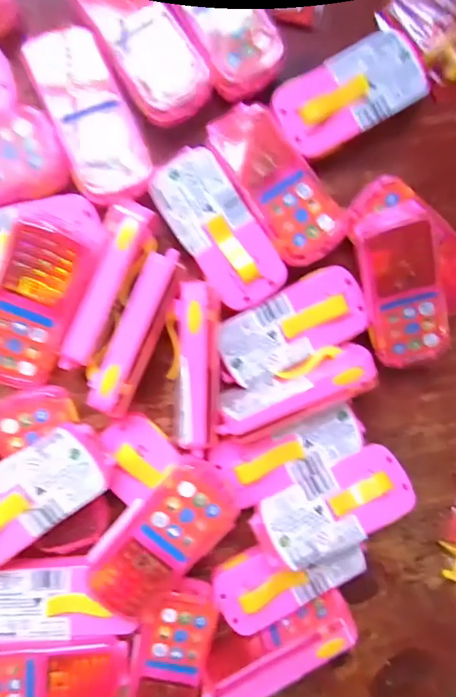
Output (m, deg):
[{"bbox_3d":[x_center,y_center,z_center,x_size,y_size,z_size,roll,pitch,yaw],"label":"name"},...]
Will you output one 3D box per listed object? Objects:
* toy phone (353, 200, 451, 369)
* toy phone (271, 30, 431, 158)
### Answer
[{"bbox_3d":[0.106,-0.033,0.278,0.046,0.013,0.104,-17,118,14],"label":"toy phone"},{"bbox_3d":[0.076,-0.159,0.293,0.095,0.019,0.049,-32,95,-4],"label":"toy phone"}]

